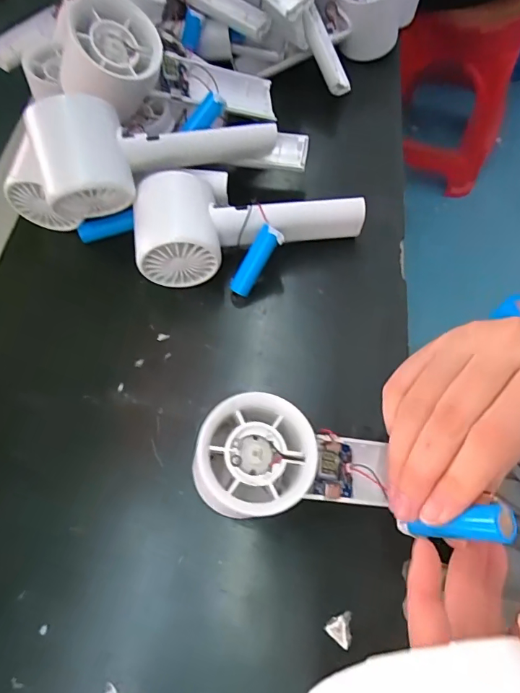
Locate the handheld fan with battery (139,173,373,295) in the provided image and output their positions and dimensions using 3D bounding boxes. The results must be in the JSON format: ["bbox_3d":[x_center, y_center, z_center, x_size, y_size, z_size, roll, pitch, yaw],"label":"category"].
[{"bbox_3d":[-0.008,-0.074,0.307,0.151,0.058,0.064,5,64,4],"label":"handheld fan with battery"}]

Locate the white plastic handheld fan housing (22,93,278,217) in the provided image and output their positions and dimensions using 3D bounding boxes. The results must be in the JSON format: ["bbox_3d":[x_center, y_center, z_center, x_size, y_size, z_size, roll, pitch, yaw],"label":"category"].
[{"bbox_3d":[-0.068,-0.123,0.309,0.154,0.055,0.065,-5,102,-22],"label":"white plastic handheld fan housing"}]

